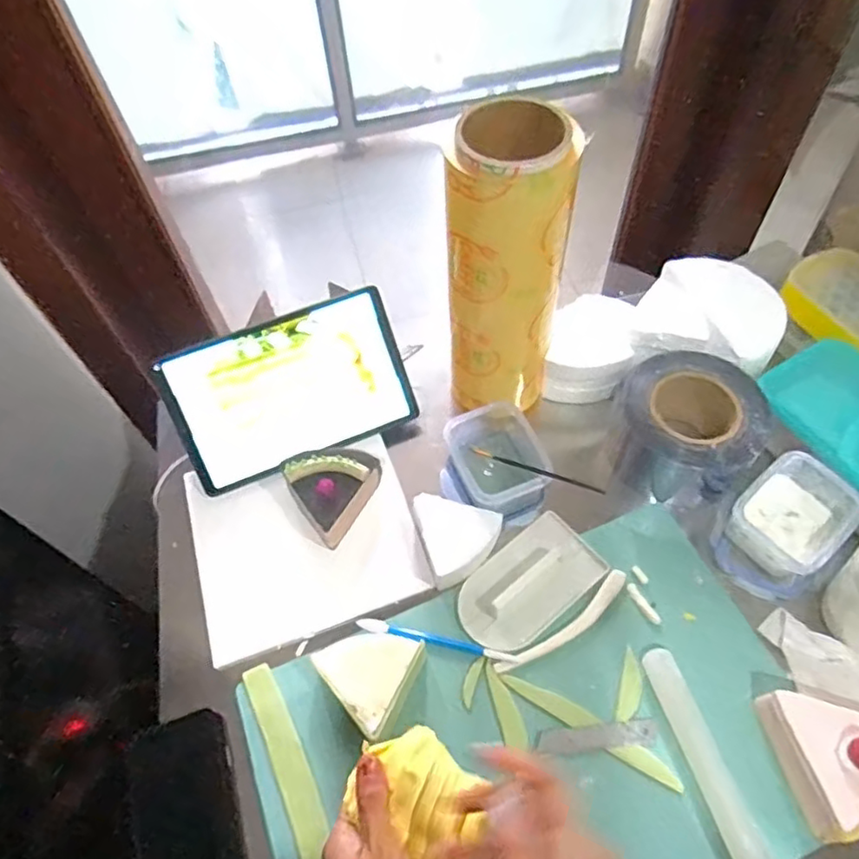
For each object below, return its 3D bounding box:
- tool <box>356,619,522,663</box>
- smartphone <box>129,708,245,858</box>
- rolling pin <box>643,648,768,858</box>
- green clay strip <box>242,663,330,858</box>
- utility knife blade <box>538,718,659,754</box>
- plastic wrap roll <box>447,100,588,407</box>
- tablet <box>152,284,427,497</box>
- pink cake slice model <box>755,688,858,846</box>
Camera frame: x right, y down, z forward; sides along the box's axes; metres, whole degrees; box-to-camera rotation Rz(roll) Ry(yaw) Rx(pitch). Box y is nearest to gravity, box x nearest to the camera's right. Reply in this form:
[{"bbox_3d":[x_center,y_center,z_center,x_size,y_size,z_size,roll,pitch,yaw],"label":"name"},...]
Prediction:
[{"bbox_3d":[0.007,0.193,0.569,0.150,0.010,0.013,11,58,10],"label":"tool"},{"bbox_3d":[-0.198,0.316,0.507,0.083,0.014,0.152,-17,58,-8],"label":"smartphone"},{"bbox_3d":[0.228,0.286,0.489,0.029,0.026,0.225,-16,57,-7],"label":"rolling pin"},{"bbox_3d":[-0.119,0.276,0.522,0.027,0.011,0.163,-24,59,-12],"label":"green clay strip"},{"bbox_3d":[0.140,0.255,0.519,0.100,0.004,0.020,-6,57,-1],"label":"utility knife blade"},{"bbox_3d":[0.070,-0.134,0.583,0.099,0.304,0.091,-2,57,2],"label":"plastic wrap roll"},{"bbox_3d":[-0.144,-0.040,0.657,0.241,0.149,0.012,-20,14,-9],"label":"tablet"},{"bbox_3d":[0.317,0.247,0.478,0.084,0.070,0.102,-11,57,-4],"label":"pink cake slice model"}]

